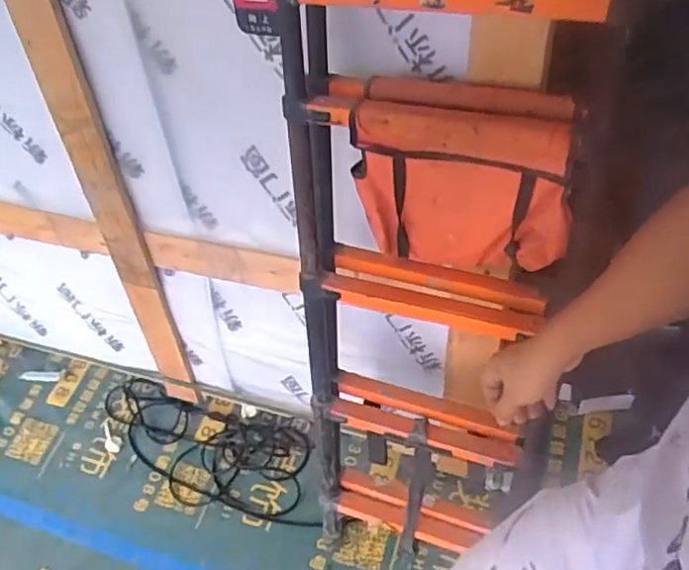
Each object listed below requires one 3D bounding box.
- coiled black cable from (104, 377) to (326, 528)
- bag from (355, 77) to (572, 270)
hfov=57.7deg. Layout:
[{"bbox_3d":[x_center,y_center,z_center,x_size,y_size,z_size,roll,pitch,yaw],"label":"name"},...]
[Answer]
[{"bbox_3d":[-0.375,0.457,1.702,0.692,0.036,0.261,15,56,16],"label":"coiled black cable"},{"bbox_3d":[0.169,-0.152,0.910,0.312,0.267,0.115,12,57,18],"label":"bag"}]

